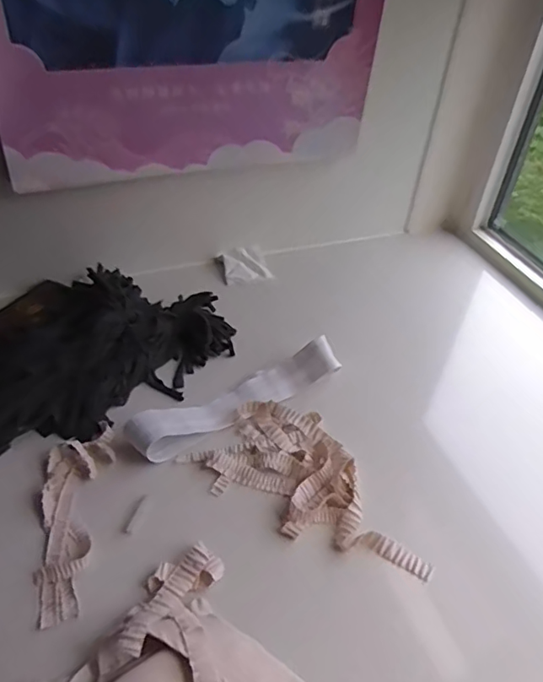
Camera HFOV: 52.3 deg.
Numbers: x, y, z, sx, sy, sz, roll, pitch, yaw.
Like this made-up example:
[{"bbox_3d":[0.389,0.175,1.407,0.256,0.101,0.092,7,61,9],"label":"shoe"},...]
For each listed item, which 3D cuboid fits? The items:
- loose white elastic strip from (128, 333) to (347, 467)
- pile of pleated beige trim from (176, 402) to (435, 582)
[{"bbox_3d":[-0.044,0.068,0.697,0.283,0.041,0.058,-22,48,-26],"label":"loose white elastic strip"},{"bbox_3d":[0.049,0.166,0.625,0.275,0.017,0.144,33,49,27],"label":"pile of pleated beige trim"}]

